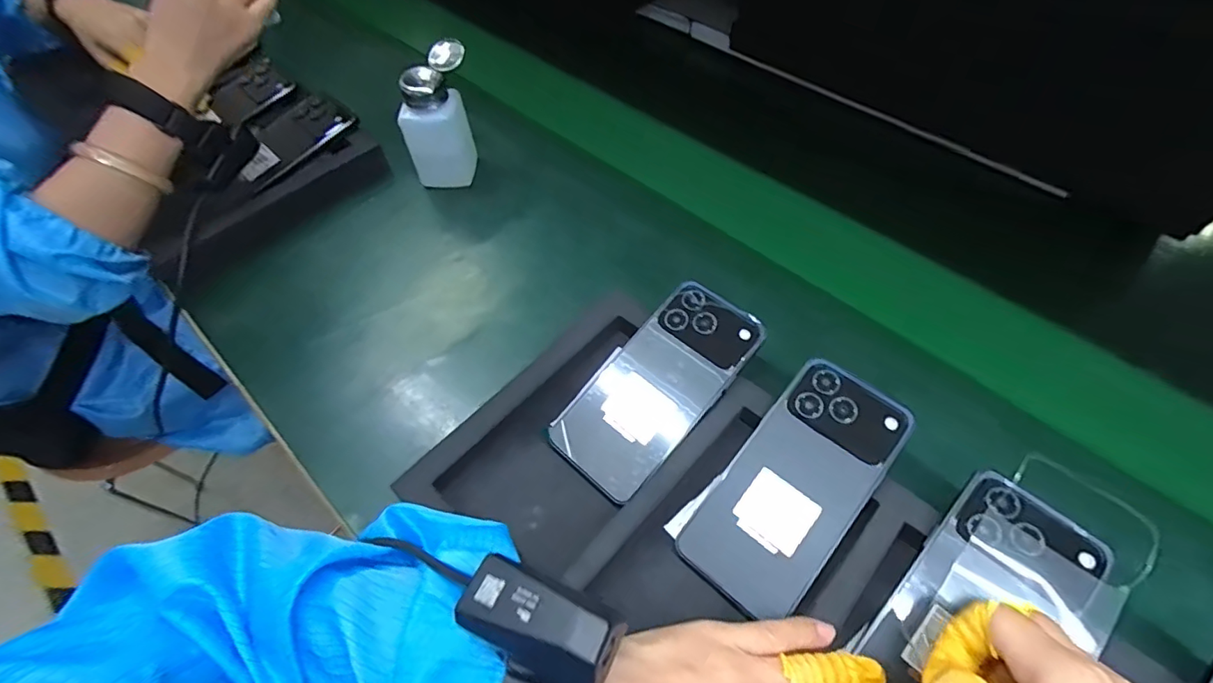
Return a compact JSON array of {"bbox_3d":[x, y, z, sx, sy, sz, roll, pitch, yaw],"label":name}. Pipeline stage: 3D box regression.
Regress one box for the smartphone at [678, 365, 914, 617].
[{"bbox_3d":[0.118,0.088,0.325,0.075,0.006,0.156,36,79,23],"label":"smartphone"}]

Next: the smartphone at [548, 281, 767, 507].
[{"bbox_3d":[0.036,0.030,0.367,0.075,0.008,0.157,37,78,22],"label":"smartphone"}]

